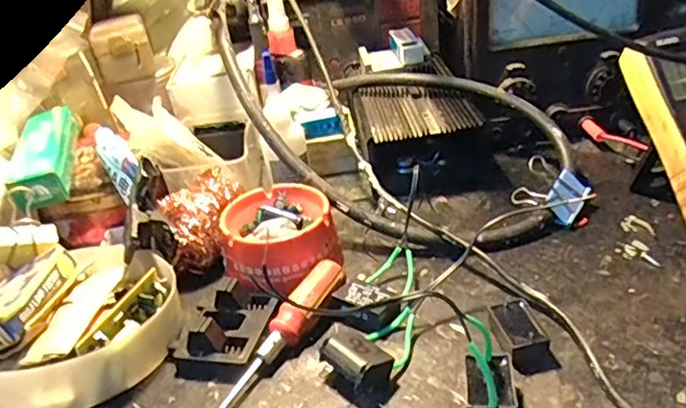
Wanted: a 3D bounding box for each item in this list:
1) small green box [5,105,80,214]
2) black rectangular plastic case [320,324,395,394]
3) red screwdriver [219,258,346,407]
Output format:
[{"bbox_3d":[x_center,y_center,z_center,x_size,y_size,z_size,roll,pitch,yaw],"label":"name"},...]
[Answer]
[{"bbox_3d":[-0.244,-0.043,0.462,0.038,0.024,0.153,-15,33,-14],"label":"small green box"},{"bbox_3d":[0.008,0.089,0.319,0.027,0.022,0.038,-29,37,-32],"label":"black rectangular plastic case"},{"bbox_3d":[-0.045,0.085,0.333,0.020,0.025,0.149,16,38,33],"label":"red screwdriver"}]

